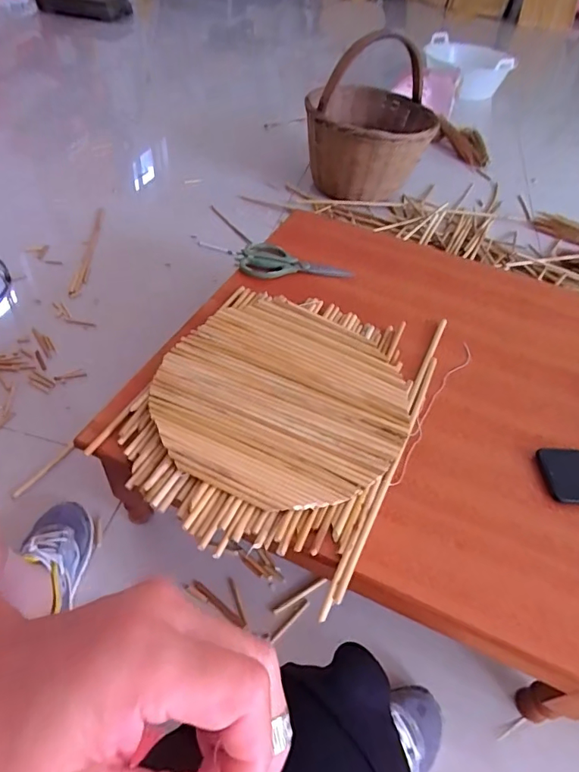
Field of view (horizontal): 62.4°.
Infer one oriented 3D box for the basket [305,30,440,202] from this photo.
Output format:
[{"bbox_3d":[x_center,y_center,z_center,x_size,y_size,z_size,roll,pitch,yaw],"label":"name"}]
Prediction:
[{"bbox_3d":[0.279,-0.911,1.642,0.401,0.429,0.530,11,47,5],"label":"basket"}]

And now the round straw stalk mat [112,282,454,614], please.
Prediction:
[{"bbox_3d":[-0.008,0.015,0.660,0.346,0.025,0.437,21,49,14],"label":"round straw stalk mat"}]

